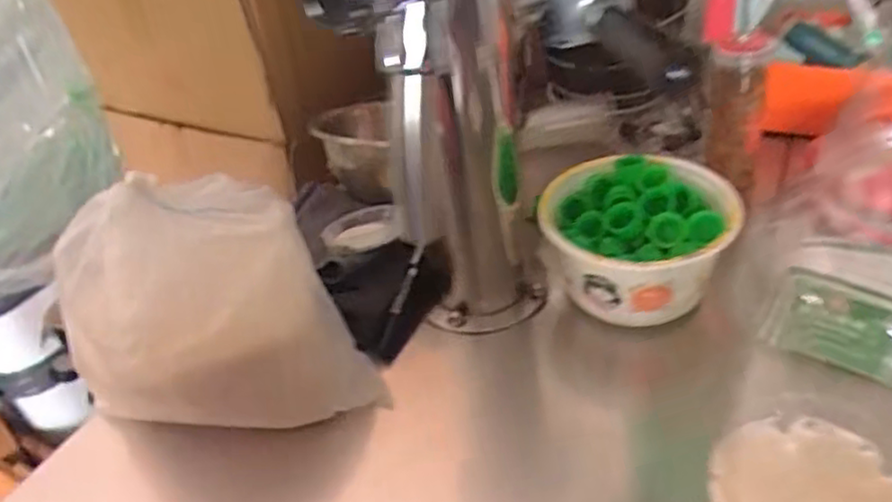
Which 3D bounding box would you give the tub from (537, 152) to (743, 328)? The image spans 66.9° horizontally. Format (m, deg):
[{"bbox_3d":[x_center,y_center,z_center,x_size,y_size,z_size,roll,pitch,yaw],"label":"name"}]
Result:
[{"bbox_3d":[0.174,-0.011,0.637,0.158,0.094,0.145,-6,39,5],"label":"tub"}]

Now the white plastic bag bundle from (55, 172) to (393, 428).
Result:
[{"bbox_3d":[-0.203,0.046,0.577,0.223,0.174,0.174,-20,40,-13],"label":"white plastic bag bundle"}]

